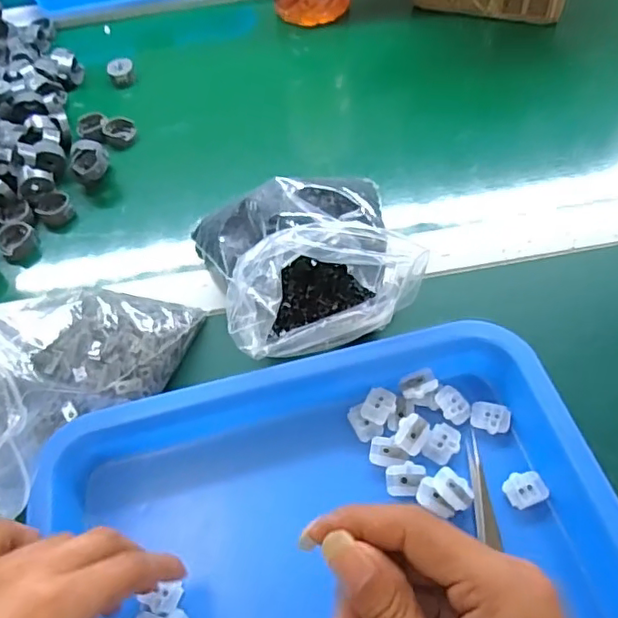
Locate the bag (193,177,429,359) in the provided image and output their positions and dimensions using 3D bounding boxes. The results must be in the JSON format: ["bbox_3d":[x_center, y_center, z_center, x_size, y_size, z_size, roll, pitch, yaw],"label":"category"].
[{"bbox_3d":[-0.004,-0.038,0.388,0.135,0.058,0.138,-15,56,-5],"label":"bag"}]

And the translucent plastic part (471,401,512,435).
[{"bbox_3d":[0.104,0.062,0.339,0.022,0.005,0.017,7,57,10],"label":"translucent plastic part"}]

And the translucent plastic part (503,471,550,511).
[{"bbox_3d":[0.115,0.096,0.315,0.021,0.007,0.018,-24,57,-11],"label":"translucent plastic part"}]

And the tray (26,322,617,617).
[{"bbox_3d":[0.013,0.128,0.296,0.279,0.045,0.230,-15,56,-5],"label":"tray"}]

